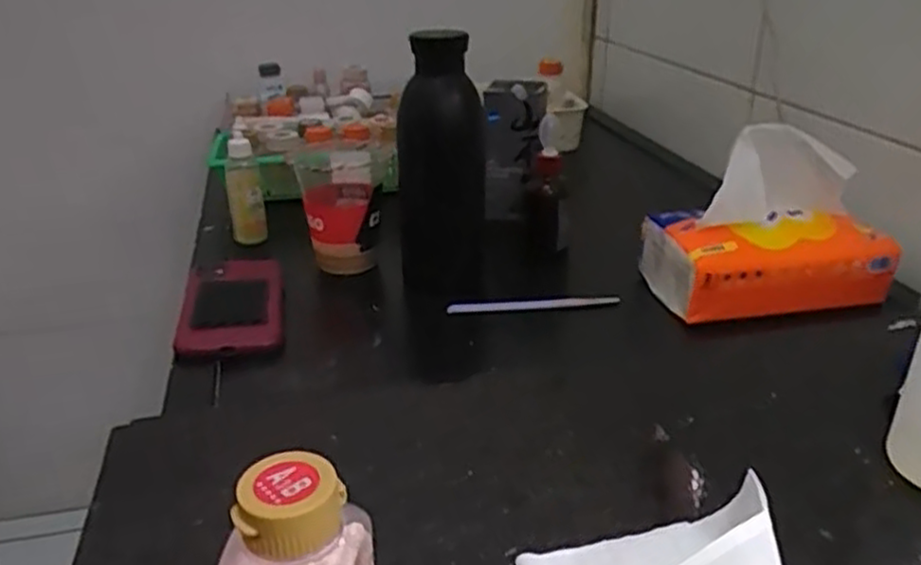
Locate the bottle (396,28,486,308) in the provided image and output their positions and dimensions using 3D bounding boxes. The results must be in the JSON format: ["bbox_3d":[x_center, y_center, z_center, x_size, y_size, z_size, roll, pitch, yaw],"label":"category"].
[{"bbox_3d":[-0.015,-0.081,0.630,0.075,0.235,0.069,-1,25,-1],"label":"bottle"}]

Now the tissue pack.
[{"bbox_3d":[0.248,-0.049,0.610,0.170,0.128,0.090,-6,26,-10],"label":"tissue pack"}]

